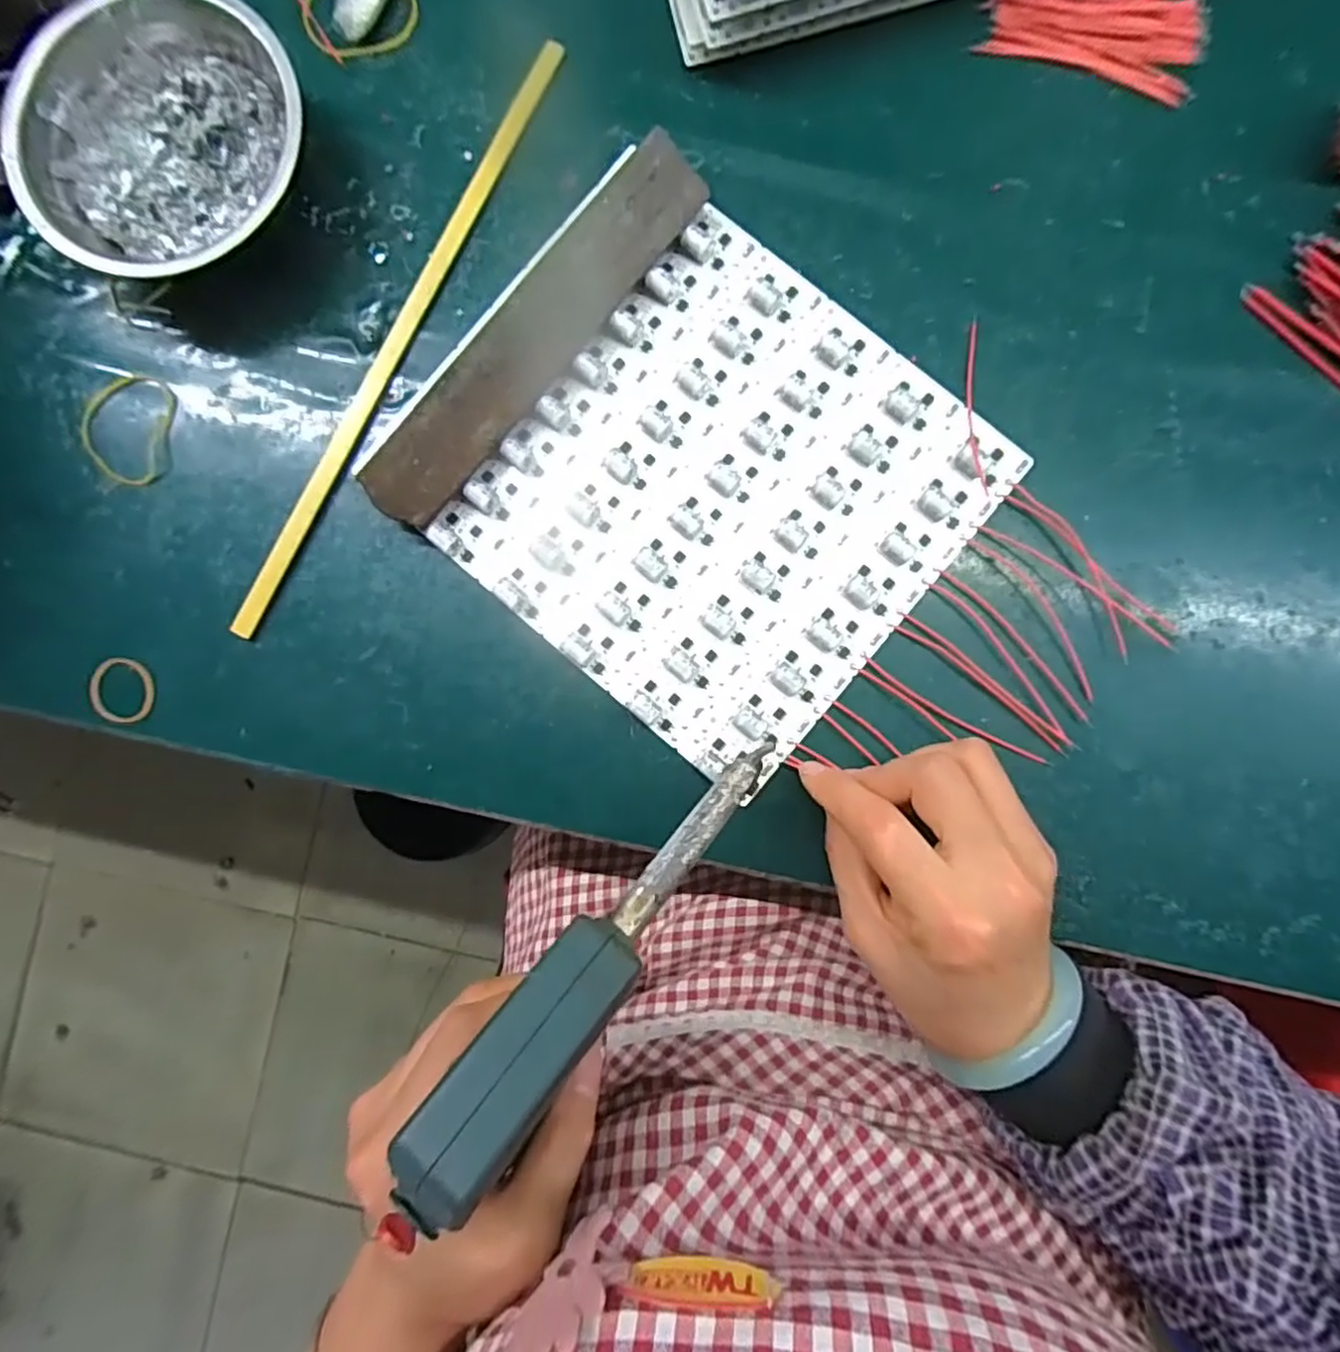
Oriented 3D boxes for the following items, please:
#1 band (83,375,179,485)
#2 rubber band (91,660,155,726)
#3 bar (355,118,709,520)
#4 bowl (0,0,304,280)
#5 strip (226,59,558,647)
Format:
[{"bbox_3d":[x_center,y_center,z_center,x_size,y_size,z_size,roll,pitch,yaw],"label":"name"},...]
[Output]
[{"bbox_3d":[-0.256,-0.117,0.316,0.044,0.005,0.054,2,86,3],"label":"band"},{"bbox_3d":[-0.255,0.007,0.309,0.025,0.007,0.031,-39,87,0],"label":"rubber band"},{"bbox_3d":[-0.059,-0.150,0.297,0.030,0.031,0.198,40,90,3],"label":"bar"},{"bbox_3d":[-0.220,-0.236,0.300,0.122,0.039,0.121,0,88,2],"label":"bowl"},{"bbox_3d":[-0.127,-0.160,0.312,0.013,0.008,0.311,27,89,3],"label":"strip"}]

